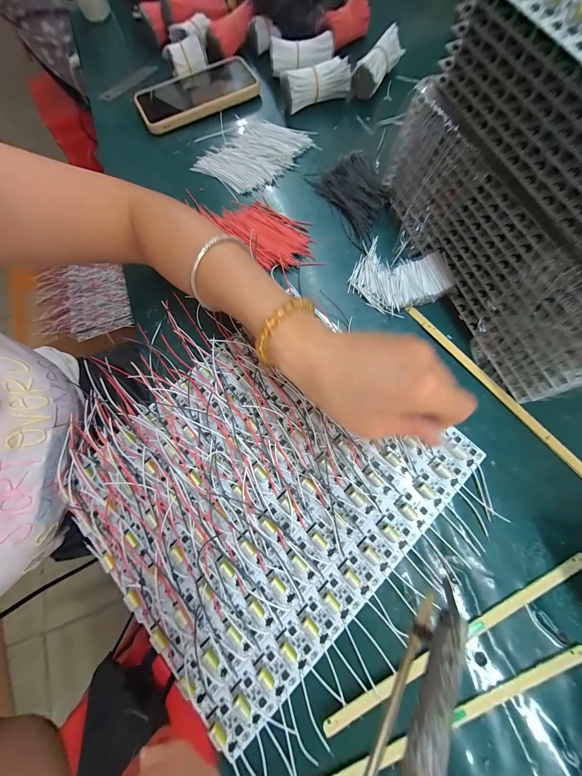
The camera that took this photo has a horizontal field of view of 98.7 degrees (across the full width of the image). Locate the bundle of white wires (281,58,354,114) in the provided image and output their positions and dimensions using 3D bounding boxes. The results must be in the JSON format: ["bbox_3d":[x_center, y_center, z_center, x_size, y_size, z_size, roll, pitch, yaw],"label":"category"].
[{"bbox_3d":[0.034,-0.406,0.333,0.088,0.034,0.026,-22,75,-3],"label":"bundle of white wires"}]

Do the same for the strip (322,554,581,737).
[{"bbox_3d":[0.127,0.183,0.184,0.230,0.004,0.009,-25,75,-6],"label":"strip"}]

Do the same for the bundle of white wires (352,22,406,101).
[{"bbox_3d":[0.121,-0.445,0.345,0.031,0.034,0.095,32,79,11],"label":"bundle of white wires"}]

